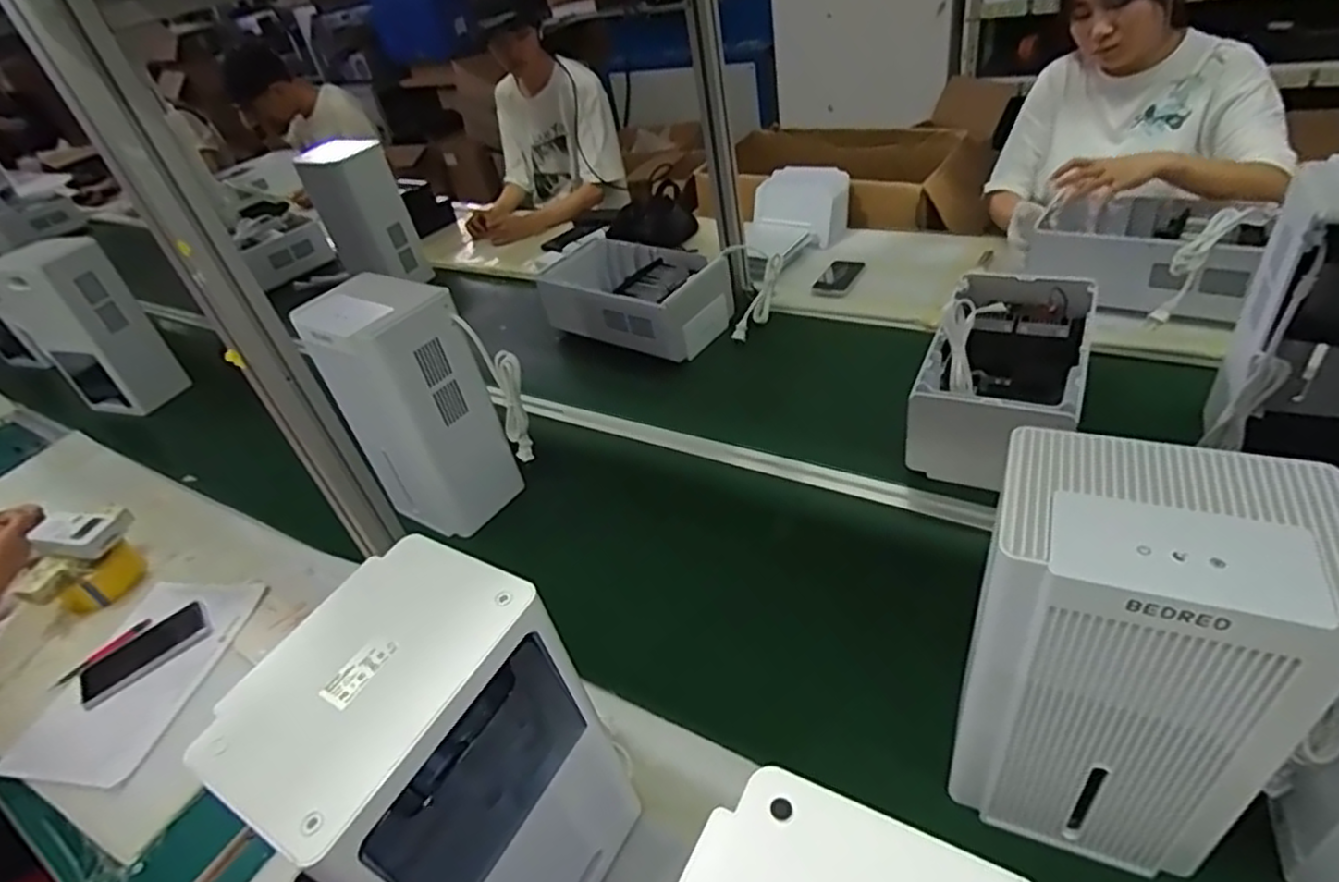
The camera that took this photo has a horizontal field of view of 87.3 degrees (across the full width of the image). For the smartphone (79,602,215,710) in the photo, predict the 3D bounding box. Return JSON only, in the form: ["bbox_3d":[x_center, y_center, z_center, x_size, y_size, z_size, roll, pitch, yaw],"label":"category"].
[{"bbox_3d":[-0.725,0.296,0.977,0.170,0.011,0.082,-33,47,-20],"label":"smartphone"}]

